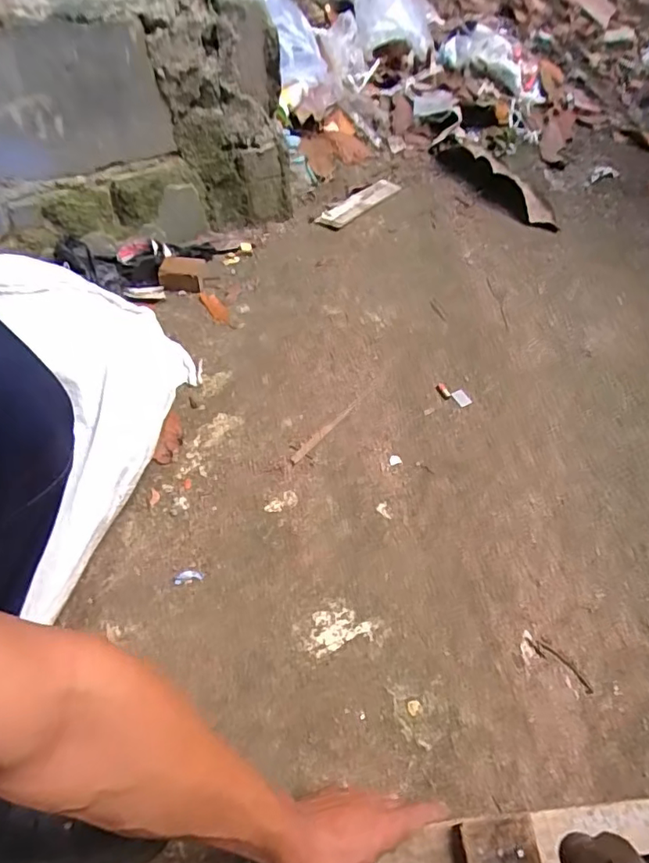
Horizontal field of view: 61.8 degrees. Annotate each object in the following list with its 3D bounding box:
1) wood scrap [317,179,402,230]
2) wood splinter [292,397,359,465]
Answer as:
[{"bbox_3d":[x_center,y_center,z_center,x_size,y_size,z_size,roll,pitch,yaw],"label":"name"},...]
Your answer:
[{"bbox_3d":[0.078,-0.492,1.161,0.065,0.005,0.225,35,58,20],"label":"wood scrap"},{"bbox_3d":[0.002,-0.004,0.787,0.013,0.008,0.156,33,58,19],"label":"wood splinter"}]

